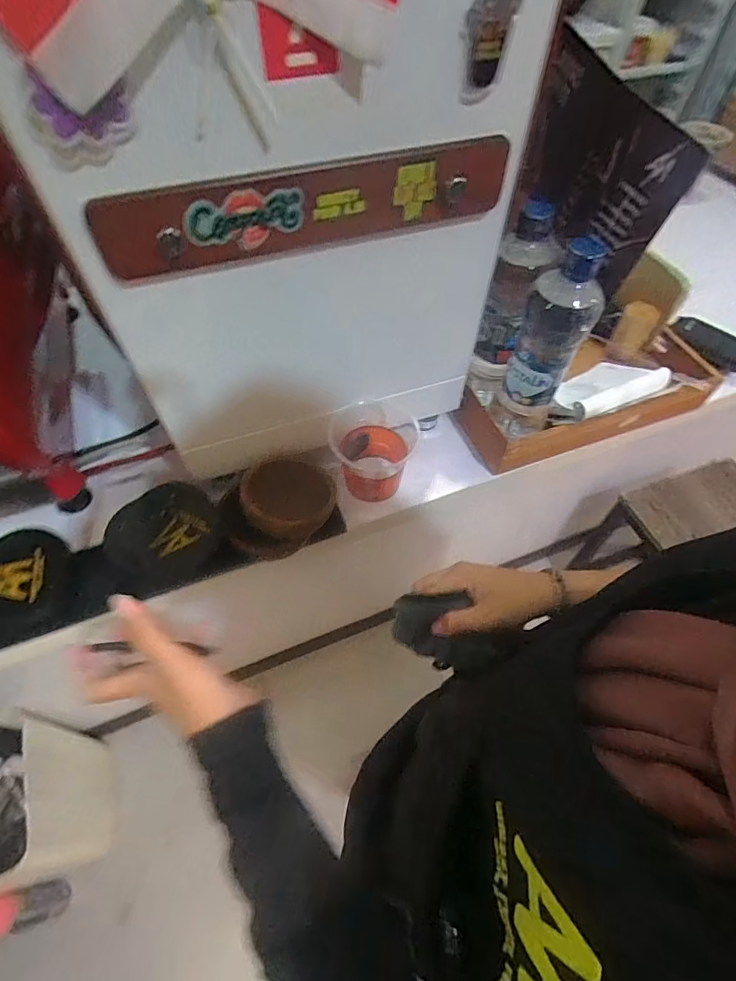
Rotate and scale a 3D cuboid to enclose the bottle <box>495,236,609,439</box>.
[{"bbox_3d":[0.183,-0.146,0.481,0.063,0.209,0.075,22,58,14],"label":"bottle"}]

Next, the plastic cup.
[{"bbox_3d":[0.002,-0.044,0.526,0.086,0.090,0.086,0,56,-1],"label":"plastic cup"}]

